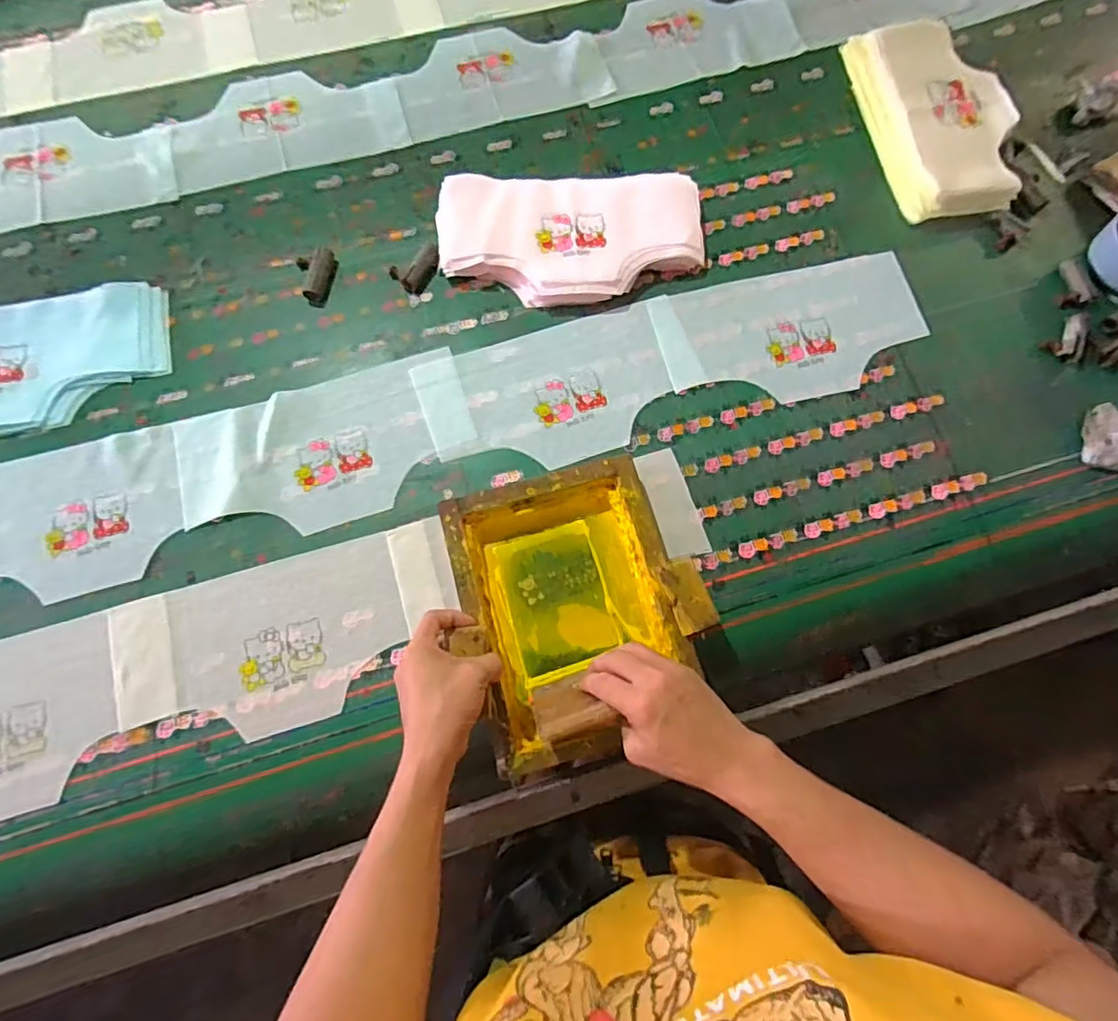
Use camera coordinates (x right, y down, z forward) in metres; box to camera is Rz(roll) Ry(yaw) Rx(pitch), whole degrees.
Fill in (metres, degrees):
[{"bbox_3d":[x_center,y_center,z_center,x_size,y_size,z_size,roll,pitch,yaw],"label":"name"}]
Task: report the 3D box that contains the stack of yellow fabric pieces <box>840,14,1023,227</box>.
[{"bbox_3d":[0.503,-0.520,0.747,0.164,0.043,0.317,-10,72,-3],"label":"stack of yellow fabric pieces"}]

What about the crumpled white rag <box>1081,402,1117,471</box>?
[{"bbox_3d":[0.622,-0.081,0.627,0.063,0.028,0.069,12,72,4],"label":"crumpled white rag"}]

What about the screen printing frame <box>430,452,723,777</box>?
[{"bbox_3d":[0.022,0.093,0.557,0.223,0.059,0.268,-16,73,-5],"label":"screen printing frame"}]

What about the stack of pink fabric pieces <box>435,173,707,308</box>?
[{"bbox_3d":[0.013,-0.328,0.687,0.324,0.040,0.168,1,72,0],"label":"stack of pink fabric pieces"}]

